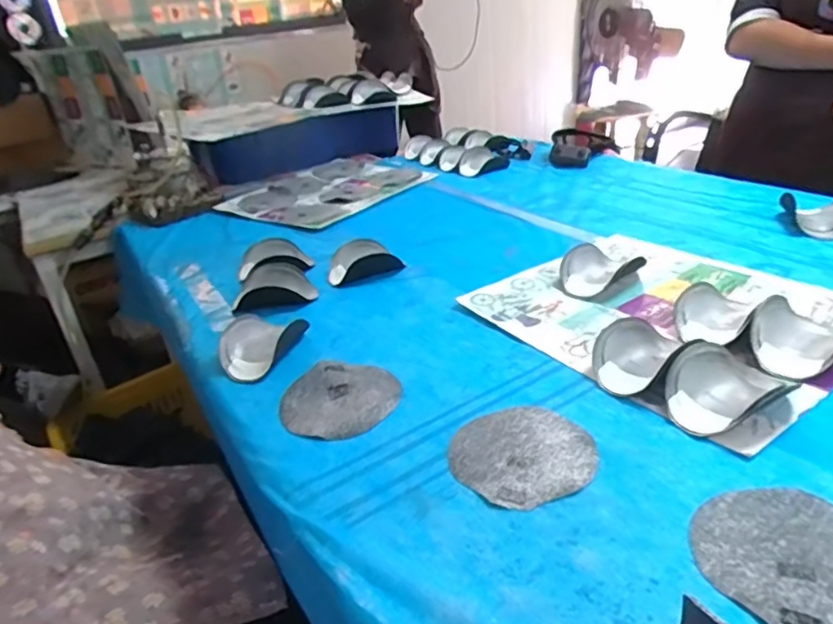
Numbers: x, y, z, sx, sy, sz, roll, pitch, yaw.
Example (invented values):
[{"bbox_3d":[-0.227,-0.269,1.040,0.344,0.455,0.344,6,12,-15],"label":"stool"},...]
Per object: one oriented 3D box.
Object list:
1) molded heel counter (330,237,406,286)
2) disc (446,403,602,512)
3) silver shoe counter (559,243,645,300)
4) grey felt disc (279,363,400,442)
[{"bbox_3d":[-0.096,-0.097,1.112,0.140,0.042,0.095,-8,28,-3],"label":"molded heel counter"},{"bbox_3d":[0.108,0.145,0.624,0.142,0.005,0.140,-5,28,3],"label":"disc"},{"bbox_3d":[0.275,-0.067,0.936,0.107,0.044,0.103,-14,29,-14],"label":"silver shoe counter"},{"bbox_3d":[-0.096,0.105,0.744,0.145,0.008,0.137,-5,28,3],"label":"grey felt disc"}]

